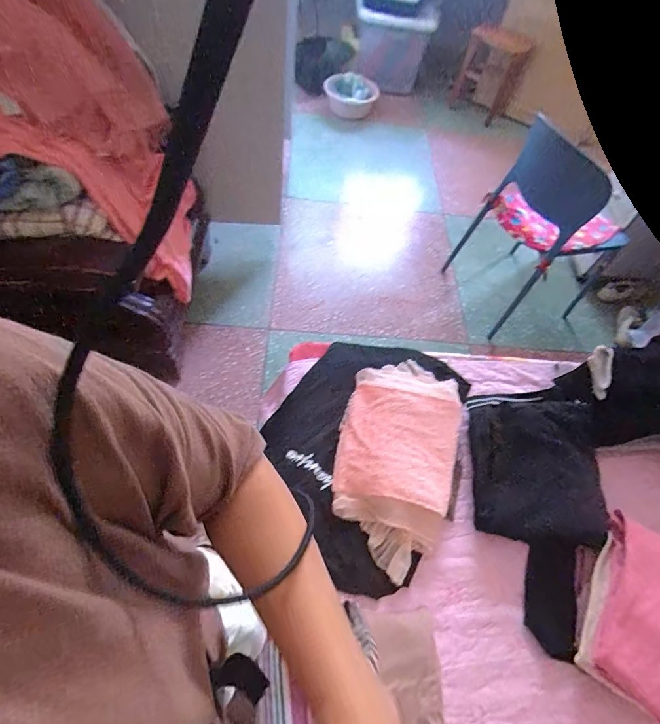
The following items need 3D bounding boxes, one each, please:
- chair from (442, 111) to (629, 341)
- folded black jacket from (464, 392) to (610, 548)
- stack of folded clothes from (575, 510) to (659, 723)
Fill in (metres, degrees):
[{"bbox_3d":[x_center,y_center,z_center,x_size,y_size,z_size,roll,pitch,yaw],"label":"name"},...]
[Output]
[{"bbox_3d":[0.846,-0.507,1.566,0.465,0.641,0.441,-12,60,-15],"label":"chair"},{"bbox_3d":[0.451,0.222,0.879,0.264,0.084,0.327,6,60,-1],"label":"folded black jacket"},{"bbox_3d":[0.572,0.458,0.707,0.227,0.105,0.287,40,61,17],"label":"stack of folded clothes"}]

